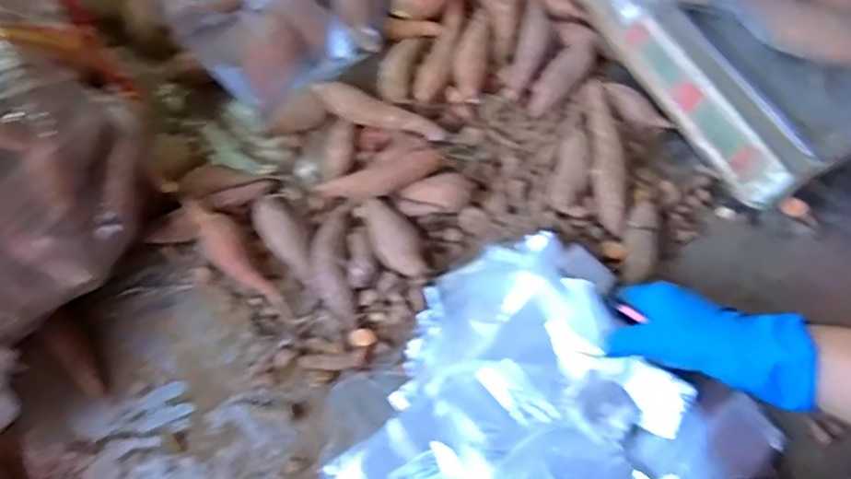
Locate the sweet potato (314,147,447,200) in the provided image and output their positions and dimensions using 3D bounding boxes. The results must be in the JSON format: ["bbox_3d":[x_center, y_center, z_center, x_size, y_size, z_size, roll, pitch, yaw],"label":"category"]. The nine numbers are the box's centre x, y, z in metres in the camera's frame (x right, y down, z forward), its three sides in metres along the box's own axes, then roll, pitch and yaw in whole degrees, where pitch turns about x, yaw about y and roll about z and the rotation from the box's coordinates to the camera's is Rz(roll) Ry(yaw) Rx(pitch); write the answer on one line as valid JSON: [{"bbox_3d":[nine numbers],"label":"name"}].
[{"bbox_3d":[-0.038,-0.058,0.626,0.119,0.022,0.033,-19,66,-6],"label":"sweet potato"}]

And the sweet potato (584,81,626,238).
[{"bbox_3d":[0.169,-0.081,0.635,0.027,0.025,0.155,0,65,3],"label":"sweet potato"}]

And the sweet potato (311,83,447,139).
[{"bbox_3d":[-0.045,-0.123,0.656,0.127,0.025,0.027,21,68,12],"label":"sweet potato"}]

